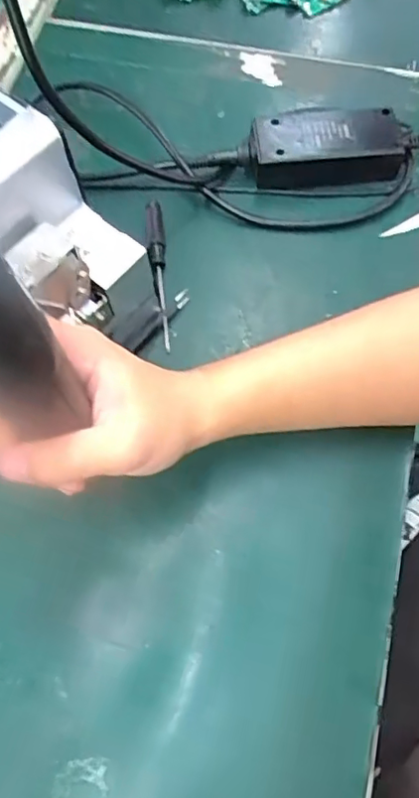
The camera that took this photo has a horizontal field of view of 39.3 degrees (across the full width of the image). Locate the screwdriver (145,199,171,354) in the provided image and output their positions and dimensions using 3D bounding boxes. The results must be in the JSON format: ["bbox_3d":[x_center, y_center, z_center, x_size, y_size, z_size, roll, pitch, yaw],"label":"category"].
[{"bbox_3d":[-0.039,-0.098,0.450,0.013,0.012,0.124,-7,68,0],"label":"screwdriver"}]

